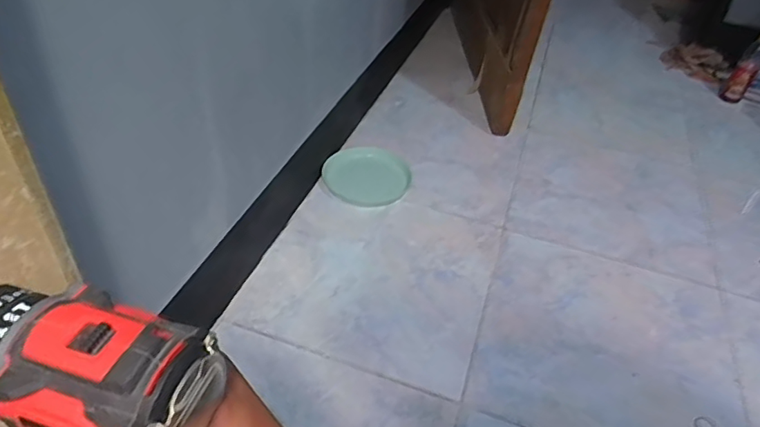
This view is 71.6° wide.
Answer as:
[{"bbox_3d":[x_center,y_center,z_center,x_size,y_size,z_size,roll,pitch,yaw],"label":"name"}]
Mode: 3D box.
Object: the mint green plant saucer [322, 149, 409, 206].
[{"bbox_3d":[-0.026,-0.080,1.123,0.185,0.023,0.163,26,45,22],"label":"mint green plant saucer"}]

